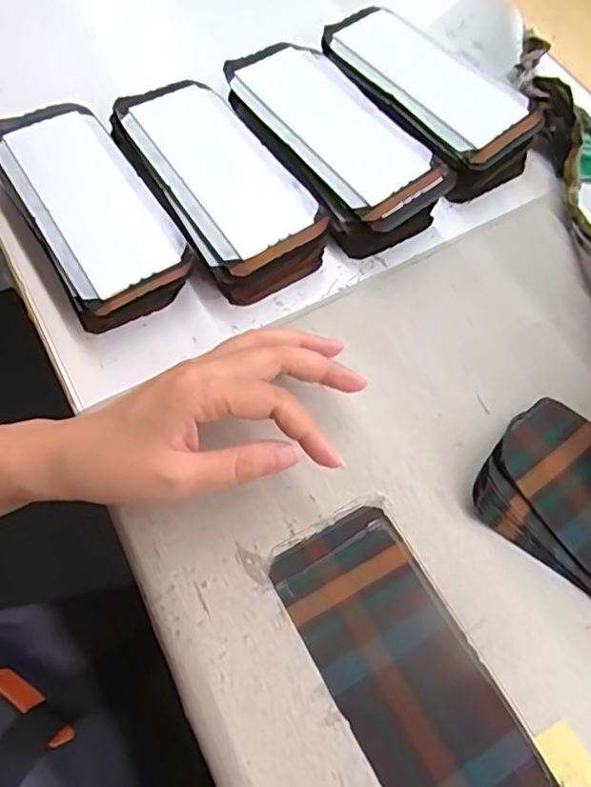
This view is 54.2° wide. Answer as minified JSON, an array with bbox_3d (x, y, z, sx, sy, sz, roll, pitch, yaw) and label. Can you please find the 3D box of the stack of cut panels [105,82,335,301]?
[{"bbox_3d":[-0.050,-0.140,0.389,0.084,0.041,0.161,-30,69,-14],"label":"stack of cut panels"}]

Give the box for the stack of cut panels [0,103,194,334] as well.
[{"bbox_3d":[-0.135,-0.118,0.377,0.078,0.040,0.167,-31,69,-14],"label":"stack of cut panels"}]

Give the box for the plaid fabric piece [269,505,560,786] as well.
[{"bbox_3d":[0.056,0.140,0.280,0.070,0.004,0.165,-28,68,-13],"label":"plaid fabric piece"}]

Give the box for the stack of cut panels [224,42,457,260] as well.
[{"bbox_3d":[0.024,-0.176,0.407,0.082,0.041,0.171,-33,69,-15],"label":"stack of cut panels"}]

